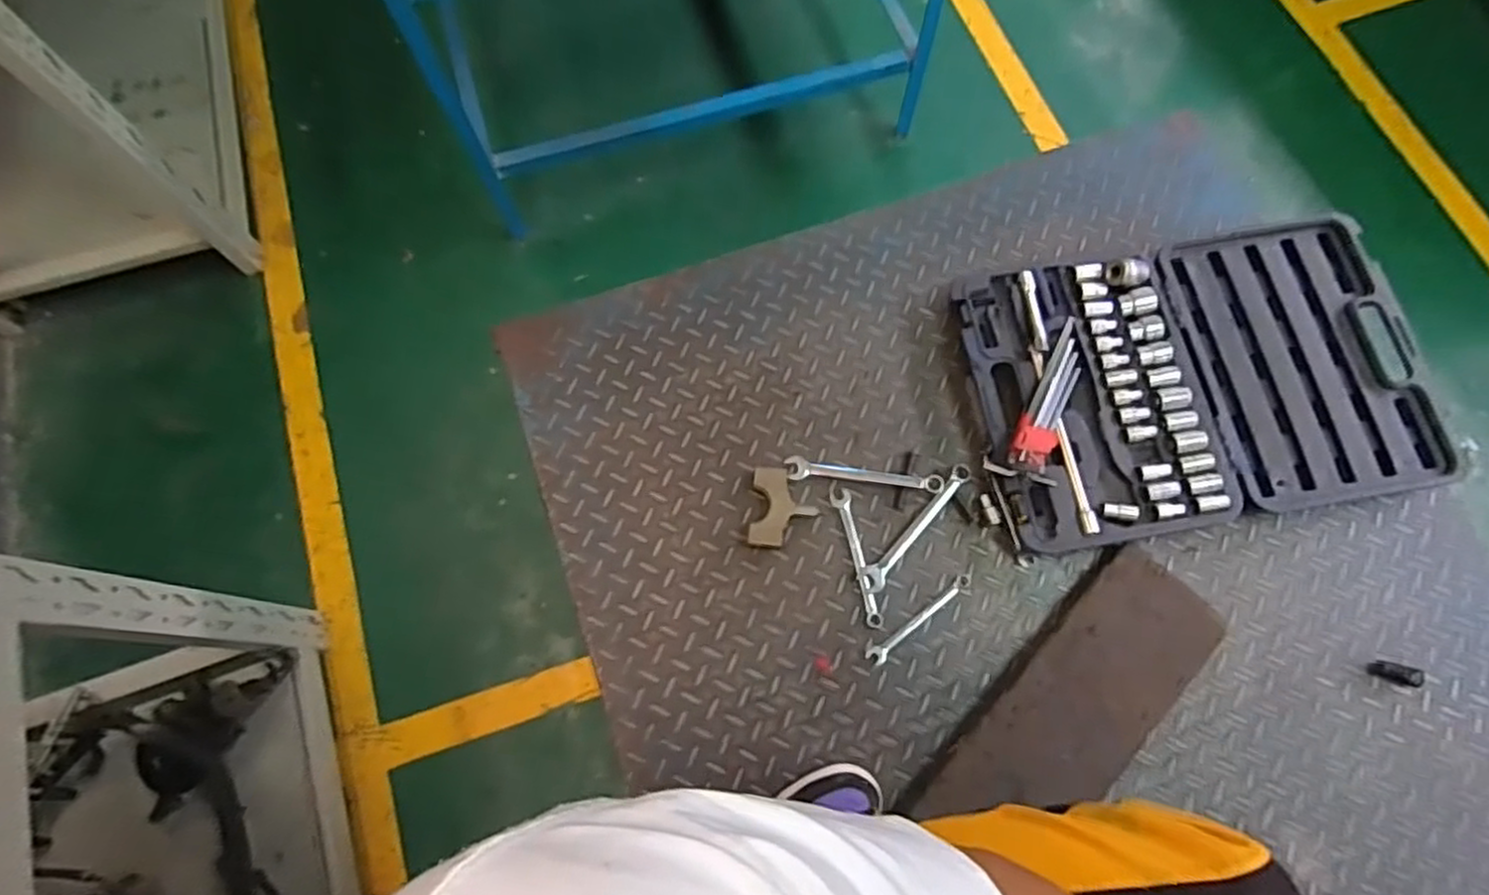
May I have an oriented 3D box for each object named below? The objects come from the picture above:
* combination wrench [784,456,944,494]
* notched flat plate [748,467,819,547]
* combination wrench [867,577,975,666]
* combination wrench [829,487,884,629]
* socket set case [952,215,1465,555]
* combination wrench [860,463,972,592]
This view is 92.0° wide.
[{"bbox_3d":[0.149,0.037,0.894,0.192,0.014,0.032,8,72,1],"label":"combination wrench"},{"bbox_3d":[0.048,0.074,0.878,0.078,0.022,0.098,5,72,0],"label":"notched flat plate"},{"bbox_3d":[0.207,0.202,0.843,0.152,0.009,0.023,-35,76,-12],"label":"combination wrench"},{"bbox_3d":[0.137,0.131,0.869,0.024,0.004,0.170,-13,73,-6],"label":"combination wrench"},{"bbox_3d":[0.572,-0.088,0.921,0.558,0.053,0.372,-10,72,-5],"label":"socket set case"},{"bbox_3d":[0.215,0.095,0.878,0.028,0.009,0.197,42,76,11],"label":"combination wrench"}]

